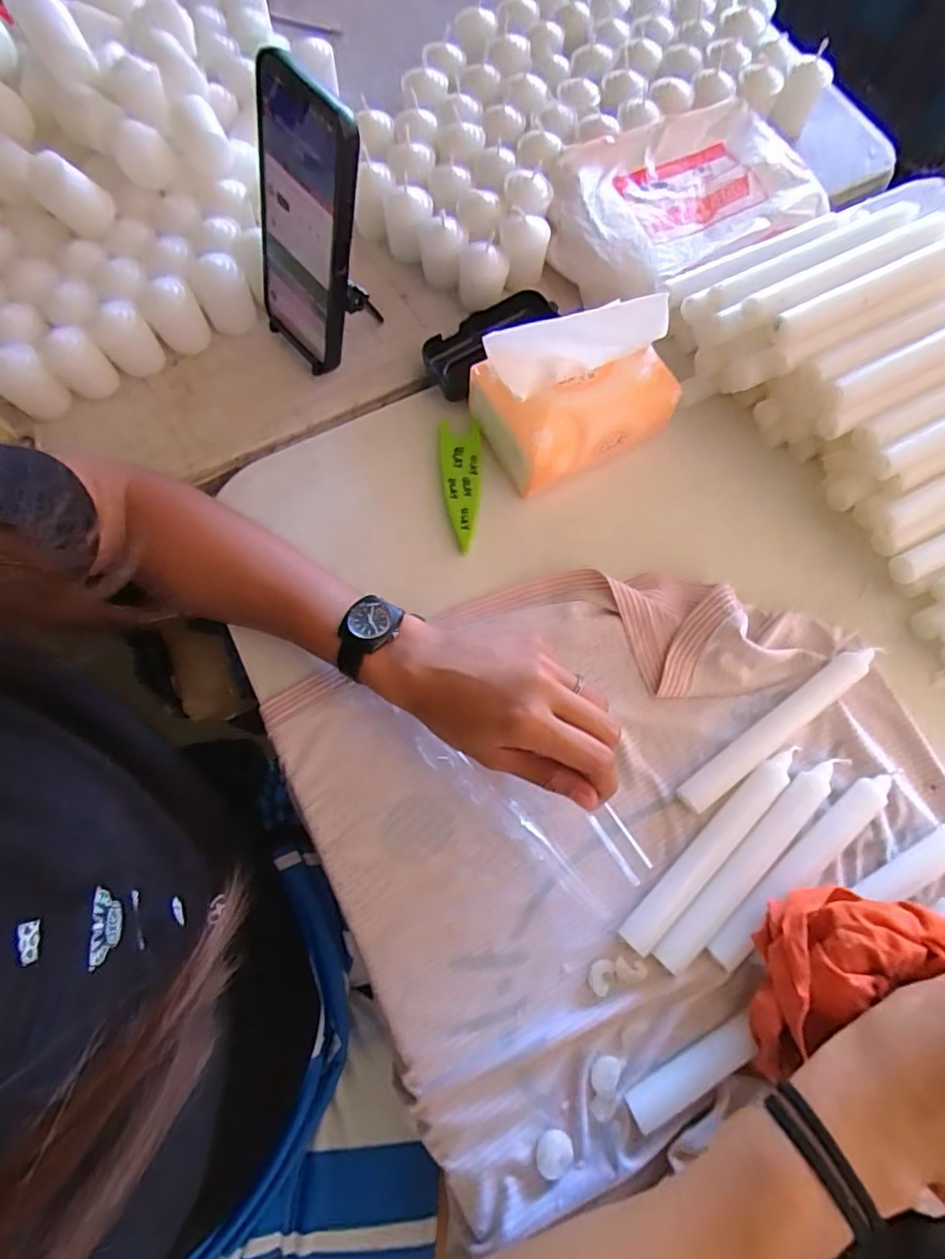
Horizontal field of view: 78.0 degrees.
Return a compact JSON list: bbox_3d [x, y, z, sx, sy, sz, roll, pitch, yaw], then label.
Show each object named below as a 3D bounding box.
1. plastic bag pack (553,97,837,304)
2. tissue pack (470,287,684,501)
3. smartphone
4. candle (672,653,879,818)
[{"bbox_3d":[0.166,-0.342,0.468,0.210,0.036,0.133,-27,75,-8],"label":"plastic bag pack"},{"bbox_3d":[0.072,-0.167,0.409,0.127,0.081,0.096,-28,75,-8],"label":"tissue pack"},{"bbox_3d":[-0.112,-0.257,0.382,0.012,0.168,0.084,-37,83,-30],"label":"smartphone"},{"bbox_3d":[0.198,0.061,0.376,0.160,0.014,0.019,-36,77,-10],"label":"candle"}]

